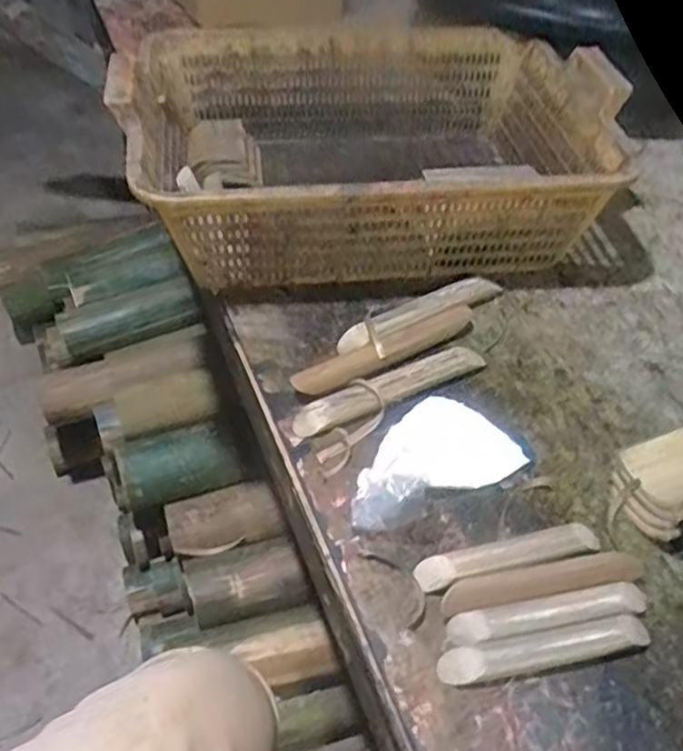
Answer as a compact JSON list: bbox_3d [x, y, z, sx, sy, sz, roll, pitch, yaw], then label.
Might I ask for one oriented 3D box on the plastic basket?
[{"bbox_3d":[0.019,-0.197,0.657,0.410,0.144,0.295,-5,47,-8],"label":"plastic basket"}]

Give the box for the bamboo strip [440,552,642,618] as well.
[{"bbox_3d":[0.120,0.119,0.418,0.126,0.007,0.020,-10,47,-11],"label":"bamboo strip"}]

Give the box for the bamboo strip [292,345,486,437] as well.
[{"bbox_3d":[0.037,0.008,0.514,0.152,0.010,0.027,-21,51,-21],"label":"bamboo strip"}]

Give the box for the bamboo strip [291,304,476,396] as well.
[{"bbox_3d":[0.037,-0.021,0.538,0.160,0.009,0.025,-25,52,-24],"label":"bamboo strip"}]

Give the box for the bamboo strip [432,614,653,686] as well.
[{"bbox_3d":[0.112,0.150,0.394,0.118,0.014,0.019,-7,47,-9],"label":"bamboo strip"}]

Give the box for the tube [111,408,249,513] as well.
[{"bbox_3d":[-0.191,0.103,0.839,0.171,0.077,0.068,-18,46,11],"label":"tube"}]

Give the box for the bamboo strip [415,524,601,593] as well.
[{"bbox_3d":[0.101,0.108,0.431,0.114,0.012,0.023,-10,48,-12],"label":"bamboo strip"}]

